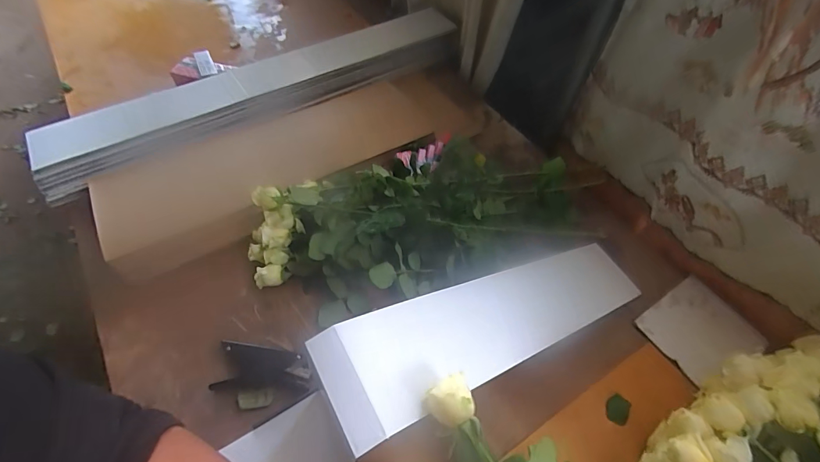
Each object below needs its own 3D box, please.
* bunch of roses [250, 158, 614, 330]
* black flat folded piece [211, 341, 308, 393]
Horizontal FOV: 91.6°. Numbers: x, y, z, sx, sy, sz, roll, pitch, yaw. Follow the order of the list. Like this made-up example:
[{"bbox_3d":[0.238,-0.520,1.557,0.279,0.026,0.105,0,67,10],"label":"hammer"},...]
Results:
[{"bbox_3d":[0.024,-0.027,0.718,0.592,0.124,0.231,-15,58,-13],"label":"bunch of roses"},{"bbox_3d":[-0.221,0.208,0.605,0.135,0.022,0.068,2,56,-1],"label":"black flat folded piece"}]

